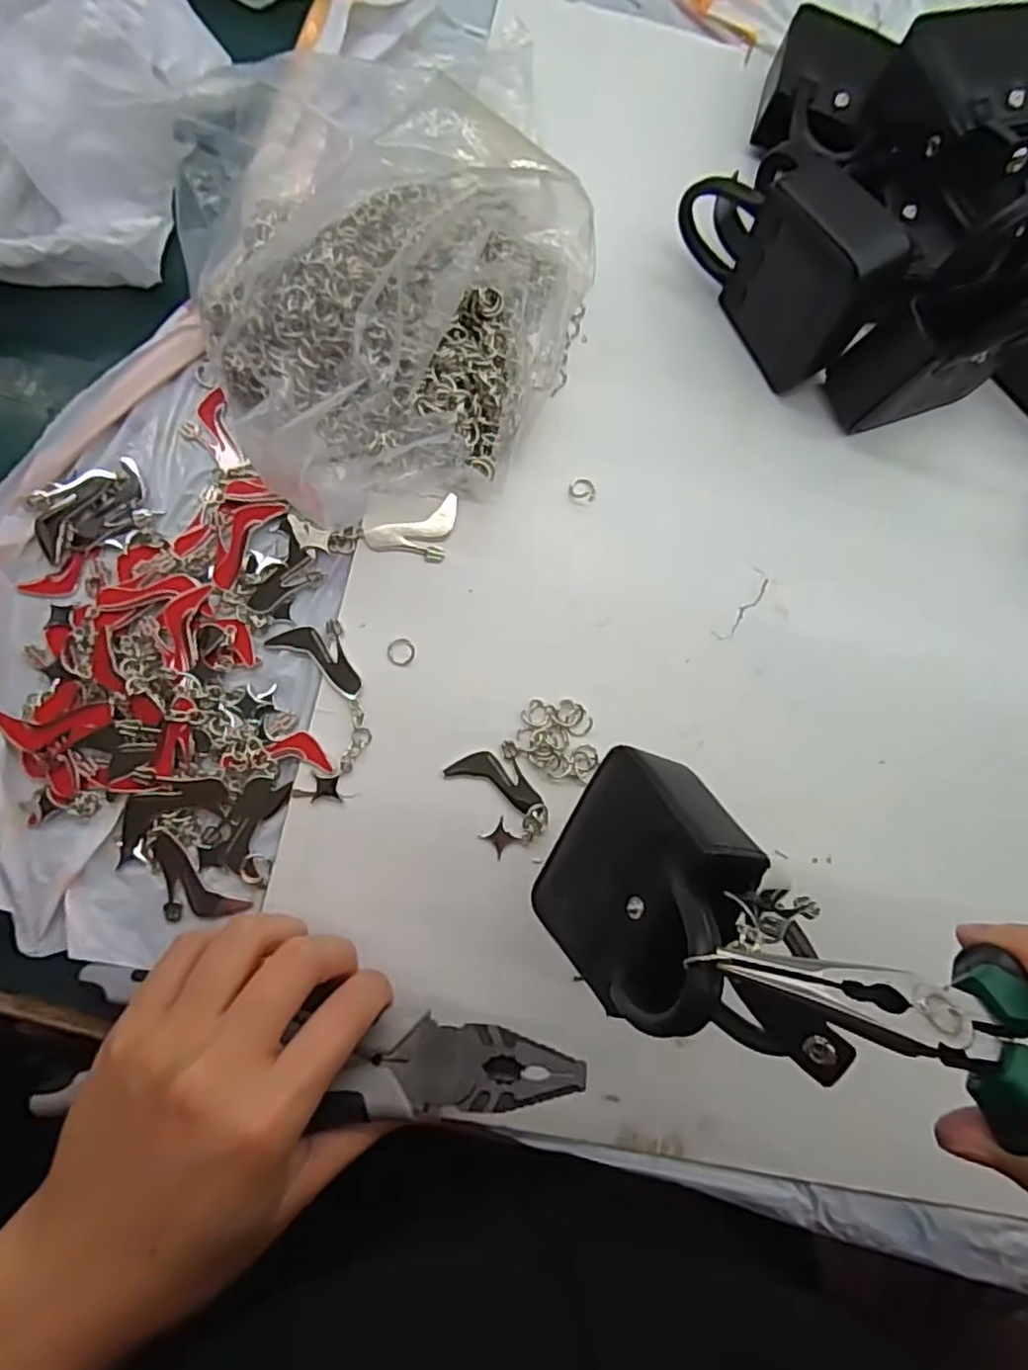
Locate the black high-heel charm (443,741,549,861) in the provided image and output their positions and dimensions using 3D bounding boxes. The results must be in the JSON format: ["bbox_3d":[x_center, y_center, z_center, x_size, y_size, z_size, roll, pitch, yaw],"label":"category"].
[{"bbox_3d":[-0.006,0.050,0.303,0.032,0.006,0.045,-26,85,-9],"label":"black high-heel charm"}]

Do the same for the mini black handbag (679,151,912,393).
[{"bbox_3d":[0.127,-0.201,0.313,0.039,0.073,0.100,-35,87,-9],"label":"mini black handbag"}]

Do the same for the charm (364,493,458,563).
[{"bbox_3d":[-0.044,-0.069,0.316,0.046,0.004,0.027,-26,85,-9],"label":"charm"}]

